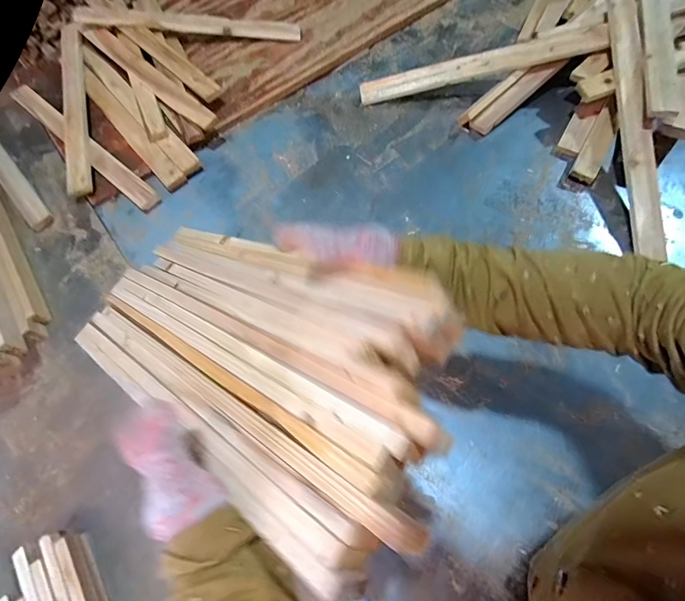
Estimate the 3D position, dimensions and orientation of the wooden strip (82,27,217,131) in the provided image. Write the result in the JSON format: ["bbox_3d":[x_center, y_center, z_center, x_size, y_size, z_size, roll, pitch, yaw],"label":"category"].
[{"bbox_3d":[-0.404,-0.470,0.802,0.449,0.019,0.041,41,75,20],"label":"wooden strip"}]

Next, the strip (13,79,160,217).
[{"bbox_3d":[-0.519,-0.312,0.779,0.466,0.021,0.040,37,74,19],"label":"strip"}]

